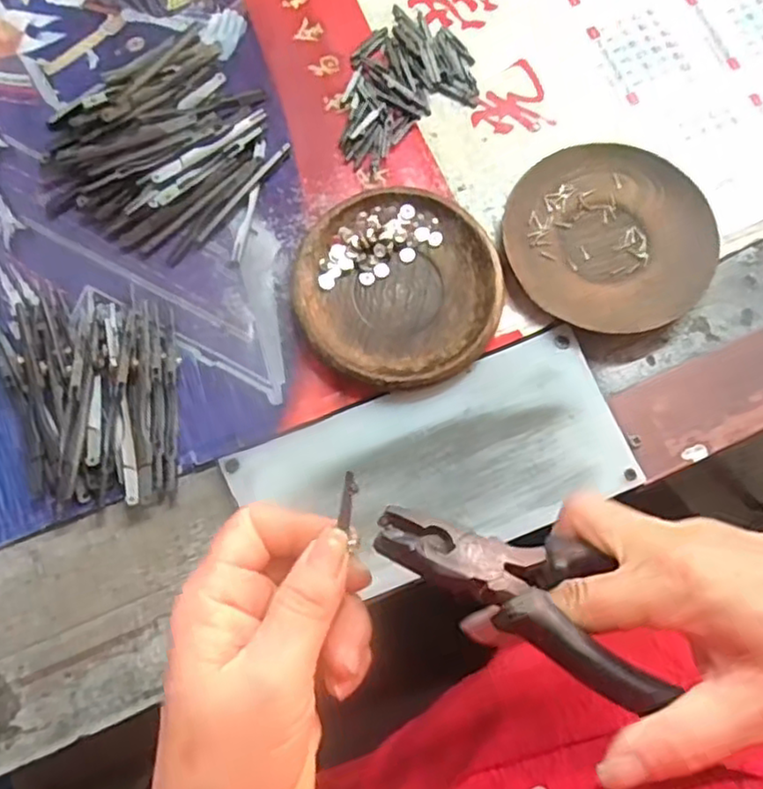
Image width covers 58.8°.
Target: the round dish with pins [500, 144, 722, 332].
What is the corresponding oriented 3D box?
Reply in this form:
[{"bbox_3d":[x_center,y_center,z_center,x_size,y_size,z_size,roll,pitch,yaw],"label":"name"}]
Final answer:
[{"bbox_3d":[0.129,-0.088,0.383,0.115,0.017,0.109,0,75,-1],"label":"round dish with pins"}]

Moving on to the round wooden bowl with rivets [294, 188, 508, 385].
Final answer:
[{"bbox_3d":[0.010,-0.058,0.371,0.108,0.019,0.112,0,75,-1],"label":"round wooden bowl with rivets"}]

